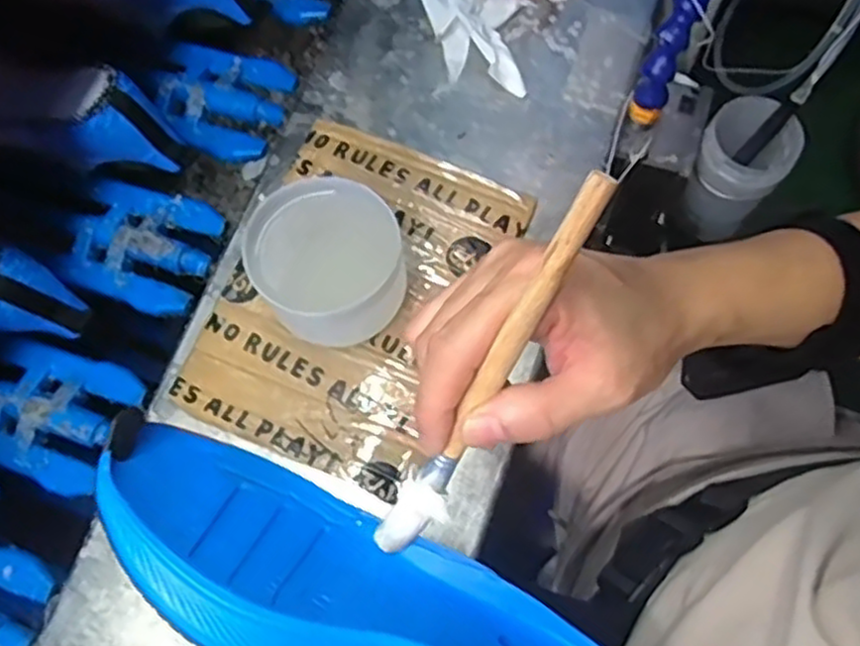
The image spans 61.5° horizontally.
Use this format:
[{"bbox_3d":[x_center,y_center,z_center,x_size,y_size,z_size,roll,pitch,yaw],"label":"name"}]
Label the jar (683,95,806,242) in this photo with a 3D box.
[{"bbox_3d":[0.262,-0.133,0.627,0.070,0.113,0.081,31,75,10],"label":"jar"}]

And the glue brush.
[{"bbox_3d":[0.022,0.026,0.274,0.021,0.009,0.183,33,119,10],"label":"glue brush"}]

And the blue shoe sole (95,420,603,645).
[{"bbox_3d":[-0.017,0.110,0.284,0.224,0.093,0.028,27,109,-1],"label":"blue shoe sole"}]

